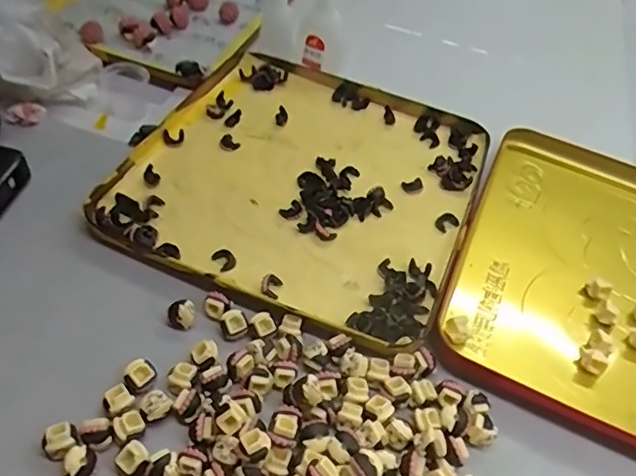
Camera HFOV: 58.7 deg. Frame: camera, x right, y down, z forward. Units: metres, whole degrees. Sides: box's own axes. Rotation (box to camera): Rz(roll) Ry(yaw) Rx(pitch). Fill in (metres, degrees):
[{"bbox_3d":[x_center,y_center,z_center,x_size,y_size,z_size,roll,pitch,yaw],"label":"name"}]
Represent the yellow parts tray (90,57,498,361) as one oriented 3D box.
[{"bbox_3d":[-0.009,-0.046,0.434,0.235,0.034,0.246,21,50,10],"label":"yellow parts tray"}]

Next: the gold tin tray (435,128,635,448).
[{"bbox_3d":[0.211,0.017,0.409,0.199,0.026,0.264,22,50,11],"label":"gold tin tray"}]

